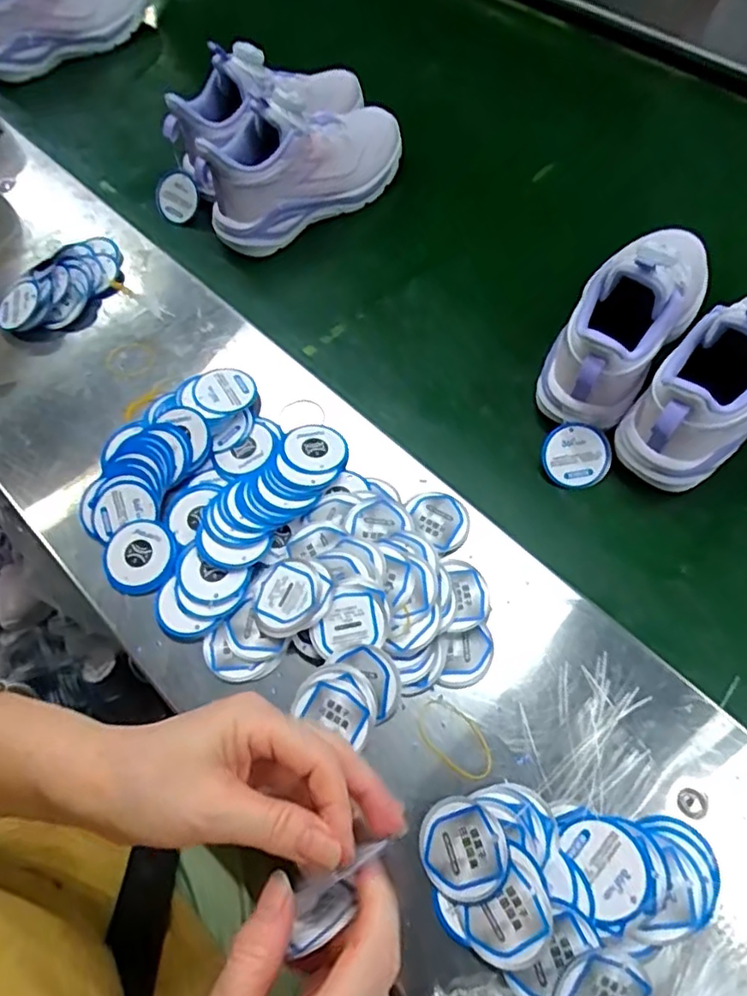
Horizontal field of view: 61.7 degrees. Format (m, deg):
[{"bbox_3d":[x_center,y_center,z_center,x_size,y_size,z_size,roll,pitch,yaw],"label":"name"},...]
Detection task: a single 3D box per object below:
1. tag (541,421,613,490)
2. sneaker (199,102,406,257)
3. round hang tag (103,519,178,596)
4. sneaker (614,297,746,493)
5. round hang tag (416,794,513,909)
[{"bbox_3d":[0.155,-0.032,0.478,0.050,0.004,0.049,0,95,4],"label":"tag"},{"bbox_3d":[-0.065,-0.322,0.597,0.207,0.112,0.070,-32,67,-11],"label":"sneaker"},{"bbox_3d":[-0.161,0.041,0.436,0.048,0.010,0.051,0,62,0],"label":"round hang tag"},{"bbox_3d":[0.268,-0.094,0.451,0.202,0.110,0.080,-35,67,-14],"label":"sneaker"},{"bbox_3d":[0.049,0.190,0.340,0.048,0.007,0.049,-11,66,26],"label":"round hang tag"}]

